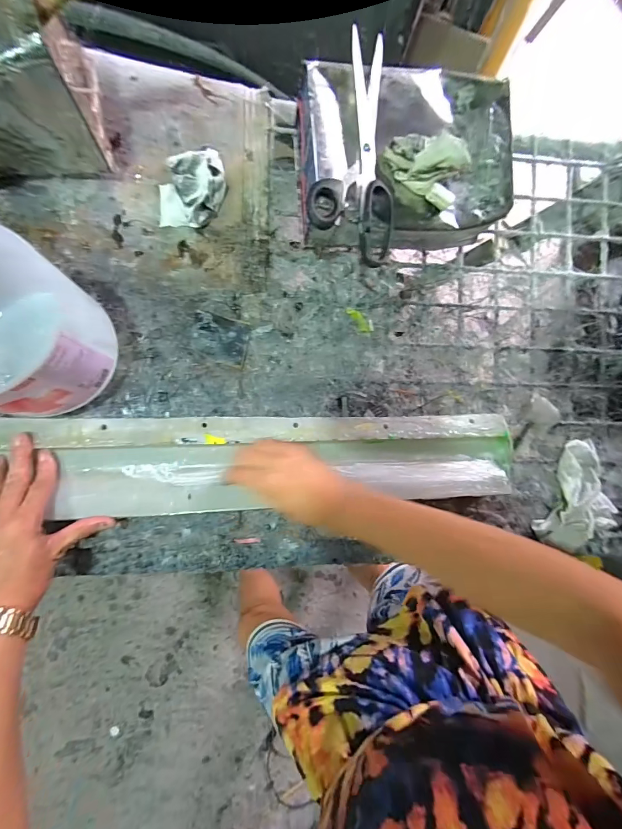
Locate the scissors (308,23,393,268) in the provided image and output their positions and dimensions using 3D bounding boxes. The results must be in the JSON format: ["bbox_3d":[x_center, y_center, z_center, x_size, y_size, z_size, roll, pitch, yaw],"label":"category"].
[{"bbox_3d":[0.057,-0.284,0.382,0.094,0.028,0.229,11,87,-12],"label":"scissors"}]

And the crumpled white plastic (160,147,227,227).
[{"bbox_3d":[-0.145,-0.278,0.436,0.070,0.034,0.103,27,84,-11],"label":"crumpled white plastic"}]

